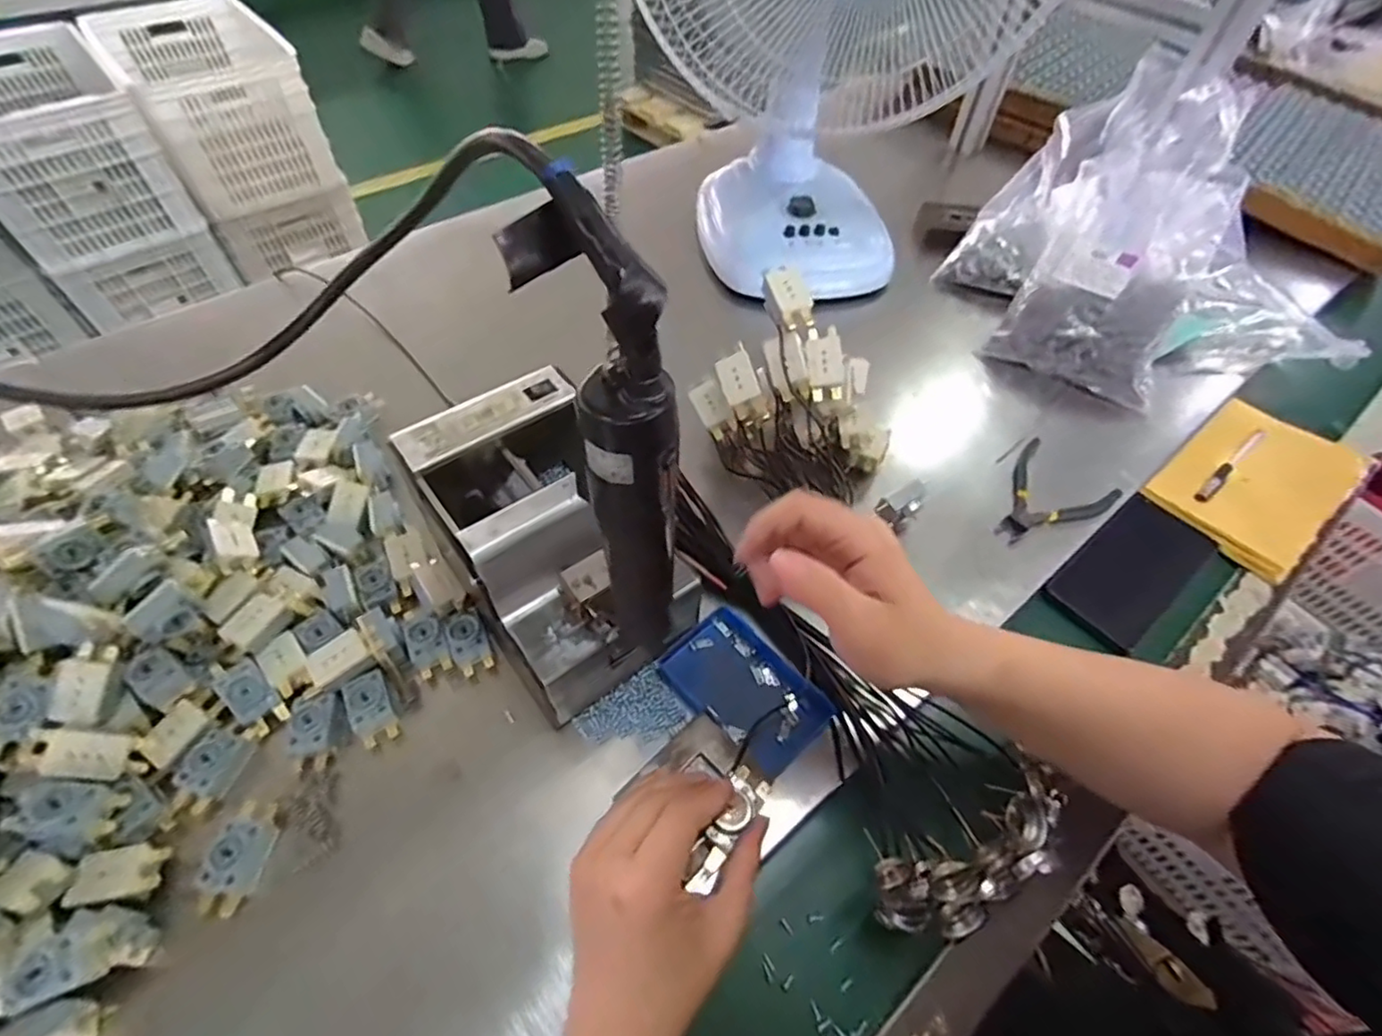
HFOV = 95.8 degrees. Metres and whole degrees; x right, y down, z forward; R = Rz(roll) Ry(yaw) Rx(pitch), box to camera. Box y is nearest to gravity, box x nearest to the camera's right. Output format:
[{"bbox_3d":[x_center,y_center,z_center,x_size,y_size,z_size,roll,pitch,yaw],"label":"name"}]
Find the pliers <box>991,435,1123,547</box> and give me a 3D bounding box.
[{"bbox_3d":[0.318,-0.011,0.564,0.089,0.021,0.125,40,62,23],"label":"pliers"}]

